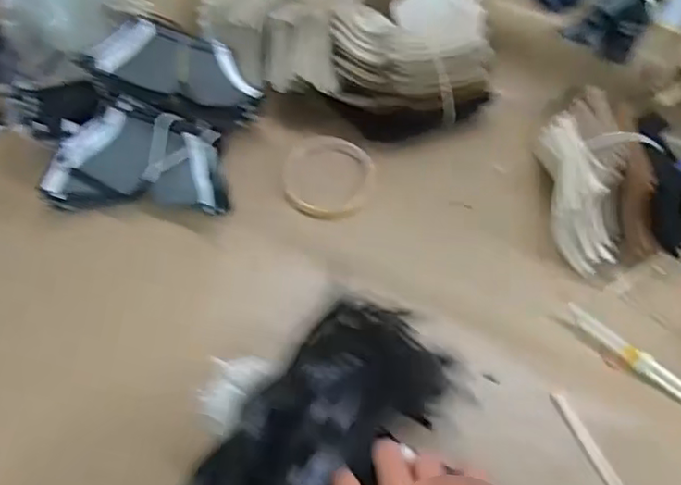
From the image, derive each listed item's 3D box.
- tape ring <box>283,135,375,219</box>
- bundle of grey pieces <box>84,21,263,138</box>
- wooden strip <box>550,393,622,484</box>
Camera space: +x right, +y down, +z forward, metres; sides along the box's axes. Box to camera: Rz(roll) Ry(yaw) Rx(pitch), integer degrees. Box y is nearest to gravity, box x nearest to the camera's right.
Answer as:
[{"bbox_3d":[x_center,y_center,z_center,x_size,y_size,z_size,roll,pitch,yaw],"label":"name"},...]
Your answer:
[{"bbox_3d":[-0.010,-0.067,0.571,0.082,0.014,0.090,-1,60,2],"label":"tape ring"},{"bbox_3d":[-0.143,-0.155,0.560,0.145,0.021,0.085,21,67,-28],"label":"bundle of grey pieces"},{"bbox_3d":[0.186,0.156,0.445,0.011,0.007,0.102,-22,60,-16],"label":"wooden strip"}]

